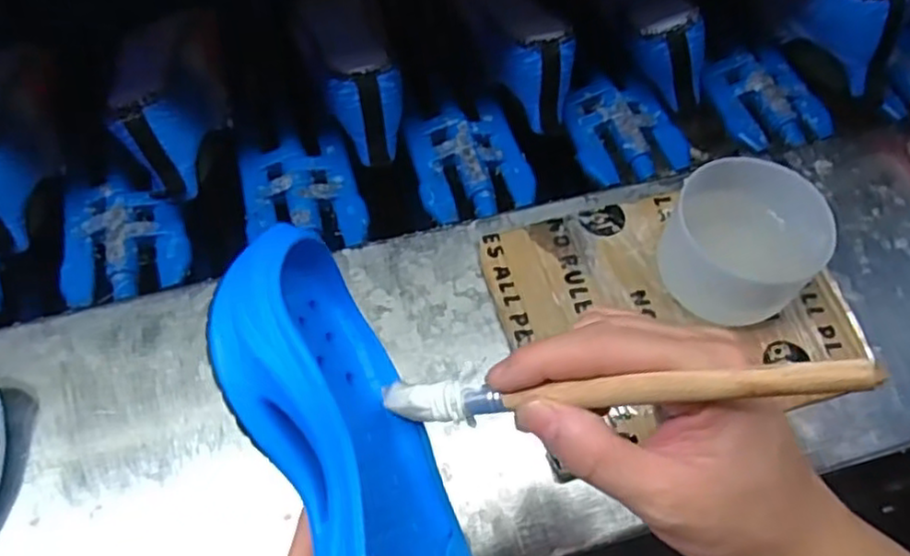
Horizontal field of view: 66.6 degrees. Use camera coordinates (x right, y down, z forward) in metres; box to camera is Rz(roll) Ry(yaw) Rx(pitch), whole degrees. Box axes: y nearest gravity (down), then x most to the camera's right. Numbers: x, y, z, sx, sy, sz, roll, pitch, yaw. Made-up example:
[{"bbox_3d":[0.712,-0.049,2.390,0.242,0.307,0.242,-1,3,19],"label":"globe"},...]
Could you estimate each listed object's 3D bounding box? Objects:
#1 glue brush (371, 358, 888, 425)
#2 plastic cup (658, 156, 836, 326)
[{"bbox_3d":[0.049,0.041,0.252,0.181,0.009,0.014,-10,56,33],"label":"glue brush"},{"bbox_3d":[0.182,-0.016,0.455,0.093,0.085,0.087,1,62,-3],"label":"plastic cup"}]

